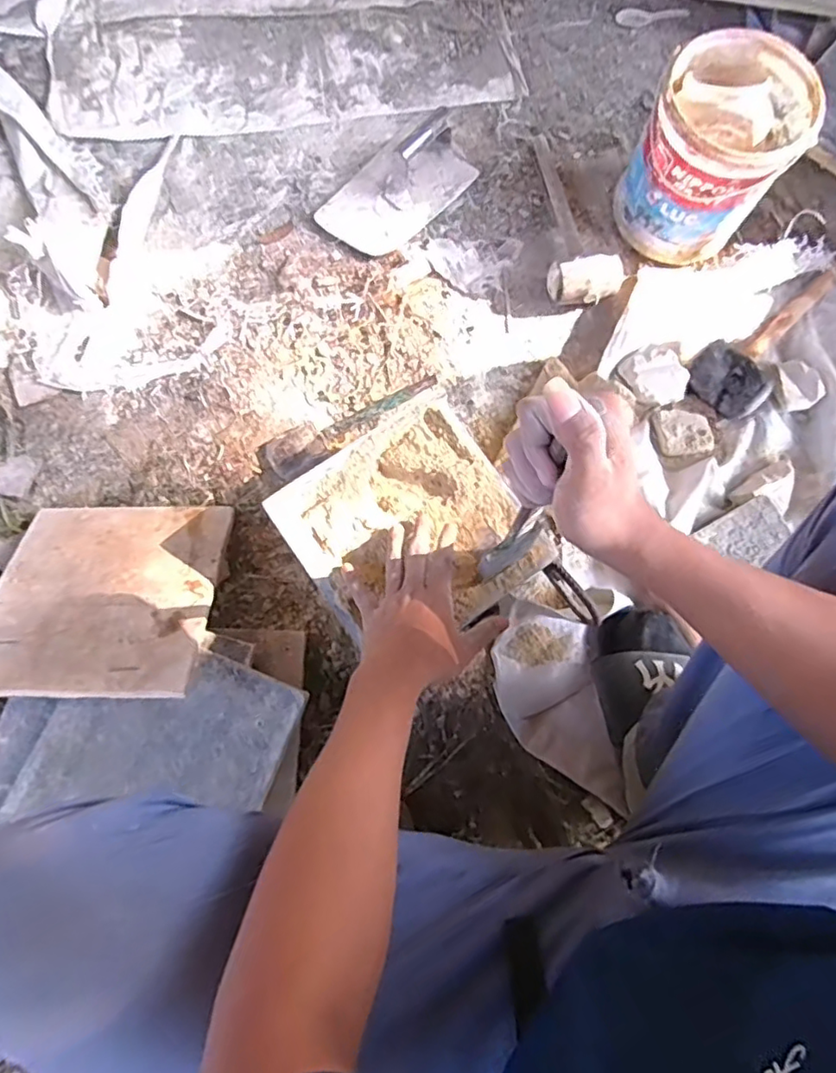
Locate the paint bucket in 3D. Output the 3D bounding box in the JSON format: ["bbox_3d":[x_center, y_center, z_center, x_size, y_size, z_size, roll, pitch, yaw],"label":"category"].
[{"bbox_3d":[0.381,-0.497,0.782,0.174,0.191,0.178,0,79,0],"label":"paint bucket"}]

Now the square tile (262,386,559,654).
[{"bbox_3d":[-0.006,-0.010,0.627,0.225,0.017,0.225,-35,81,-6],"label":"square tile"}]

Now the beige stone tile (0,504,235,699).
[{"bbox_3d":[-0.355,0.062,0.672,0.239,0.013,0.246,0,50,-1],"label":"beige stone tile"}]

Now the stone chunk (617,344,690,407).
[{"bbox_3d":[0.318,-0.213,0.793,0.072,0.035,0.083,-36,81,-7],"label":"stone chunk"}]

